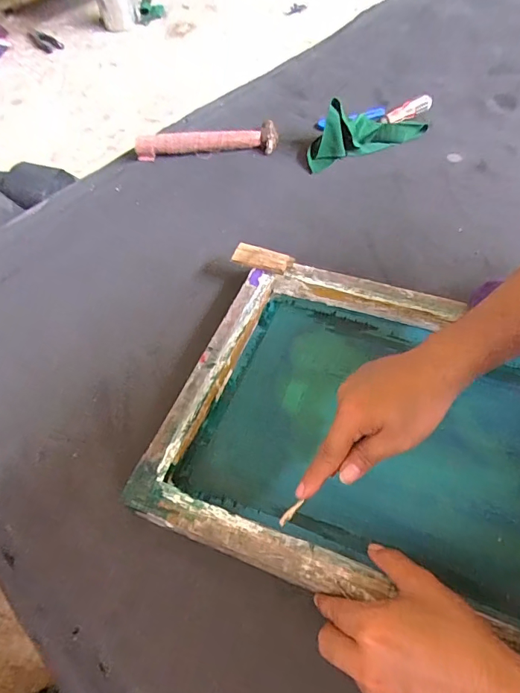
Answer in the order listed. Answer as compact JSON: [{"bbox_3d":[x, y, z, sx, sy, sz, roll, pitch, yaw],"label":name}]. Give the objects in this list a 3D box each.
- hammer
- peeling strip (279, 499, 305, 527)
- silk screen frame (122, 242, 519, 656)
[{"bbox_3d":[-0.096,-0.386,0.805,0.261,0.040,0.064,-4,55,2],"label":"hammer"},{"bbox_3d":[0.028,0.149,0.388,0.027,0.004,0.006,-44,62,-12],"label":"peeling strip"},{"bbox_3d":[0.145,0.088,0.463,0.456,0.060,0.351,16,58,15],"label":"silk screen frame"}]

